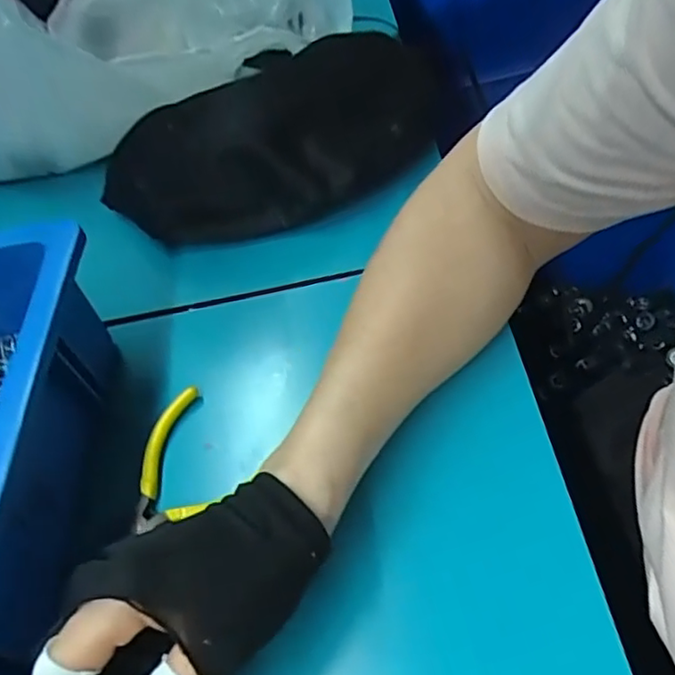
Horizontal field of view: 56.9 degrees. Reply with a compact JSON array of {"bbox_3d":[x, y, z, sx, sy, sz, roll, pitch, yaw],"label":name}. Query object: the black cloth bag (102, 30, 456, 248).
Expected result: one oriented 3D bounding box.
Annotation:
[{"bbox_3d":[-0.043,-0.140,0.456,0.255,0.078,0.118,-25,50,-8],"label":"black cloth bag"}]

